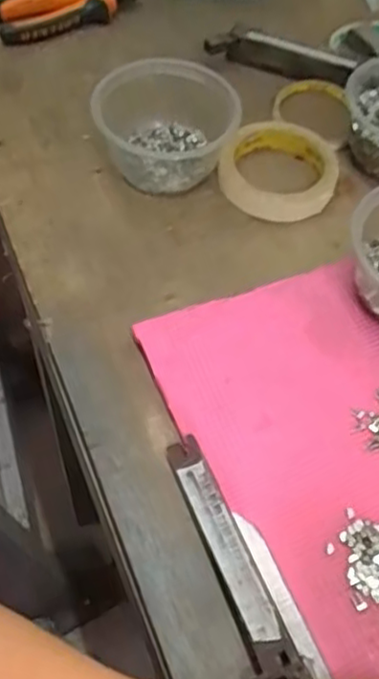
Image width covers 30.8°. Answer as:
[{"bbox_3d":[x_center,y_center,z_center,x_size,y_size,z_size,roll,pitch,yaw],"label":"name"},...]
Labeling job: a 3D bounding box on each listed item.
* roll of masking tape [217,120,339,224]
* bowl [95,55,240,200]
[{"bbox_3d":[0.076,-0.144,0.582,0.094,0.022,0.100,2,57,-3],"label":"roll of masking tape"},{"bbox_3d":[-0.019,-0.177,0.570,0.113,0.067,0.091,10,57,2],"label":"bowl"}]

